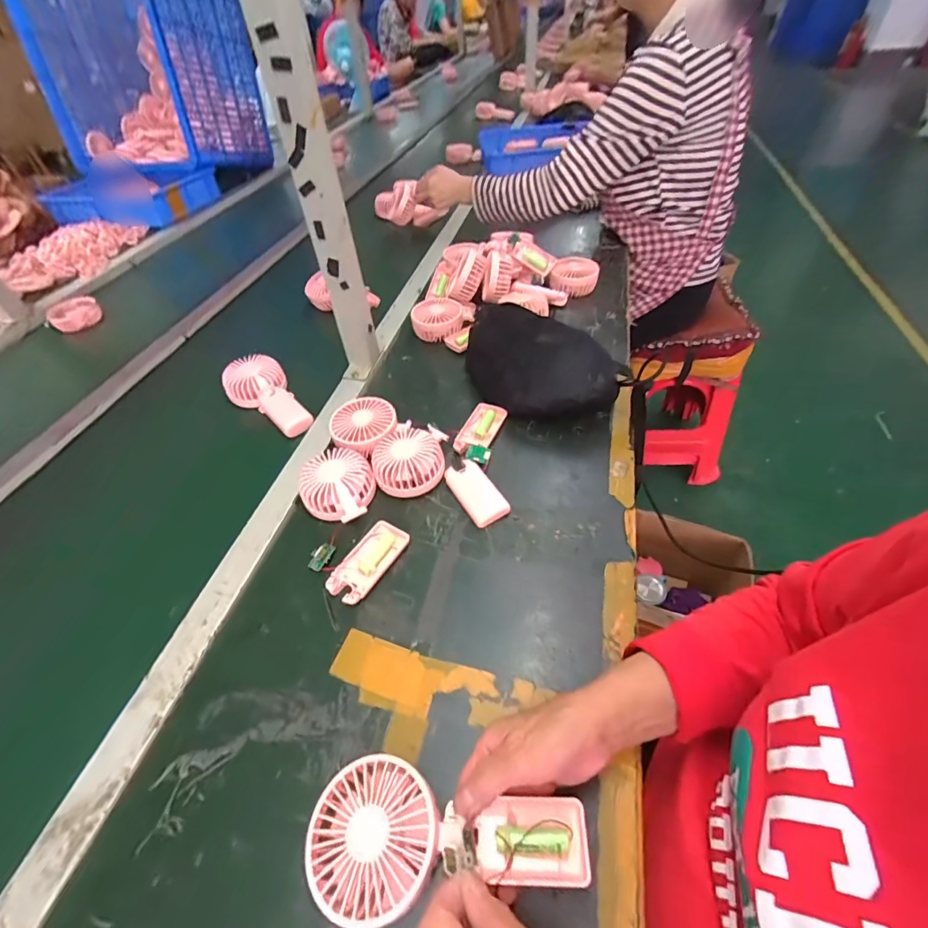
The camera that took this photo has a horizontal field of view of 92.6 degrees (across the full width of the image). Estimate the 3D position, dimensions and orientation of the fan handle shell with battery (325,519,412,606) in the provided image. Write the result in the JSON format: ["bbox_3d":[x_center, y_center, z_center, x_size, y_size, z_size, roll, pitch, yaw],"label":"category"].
[{"bbox_3d":[-0.104,0.105,0.484,0.043,0.010,0.097,24,55,24],"label":"fan handle shell with battery"}]

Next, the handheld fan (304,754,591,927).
[{"bbox_3d":[-0.011,0.251,0.298,0.182,0.029,0.081,5,49,-1],"label":"handheld fan"}]

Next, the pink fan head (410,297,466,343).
[{"bbox_3d":[-0.045,-0.259,0.792,0.093,0.050,0.093,-2,48,3],"label":"pink fan head"}]

